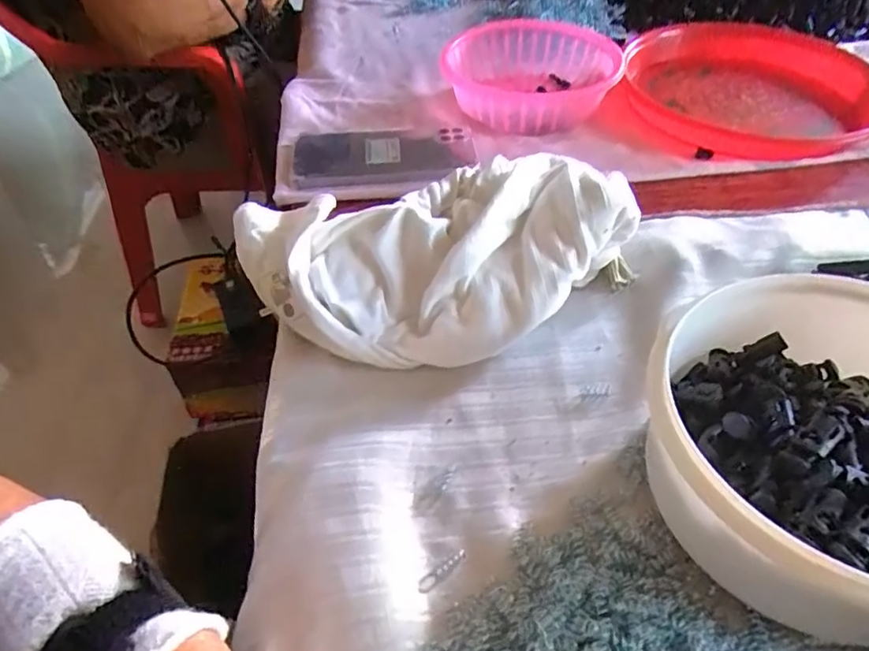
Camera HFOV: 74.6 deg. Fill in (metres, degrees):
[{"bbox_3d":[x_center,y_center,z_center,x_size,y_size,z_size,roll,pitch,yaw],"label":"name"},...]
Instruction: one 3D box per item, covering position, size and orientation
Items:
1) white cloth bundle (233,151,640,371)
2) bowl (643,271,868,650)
[{"bbox_3d":[0.000,-0.050,0.383,0.249,0.066,0.150,-14,48,-10],"label":"white cloth bundle"},{"bbox_3d":[0.180,0.053,0.262,0.157,0.091,0.170,0,48,0],"label":"bowl"}]

